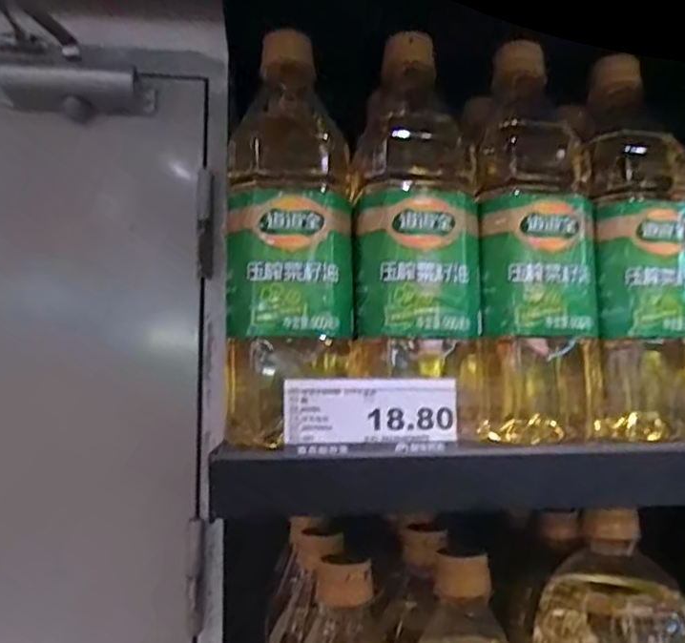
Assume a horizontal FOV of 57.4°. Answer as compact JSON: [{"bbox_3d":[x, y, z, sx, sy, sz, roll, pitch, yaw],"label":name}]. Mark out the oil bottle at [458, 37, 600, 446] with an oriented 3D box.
[{"bbox_3d":[0.118,-0.053,0.393,0.076,0.245,0.062,-1,-6,21],"label":"oil bottle"}]

